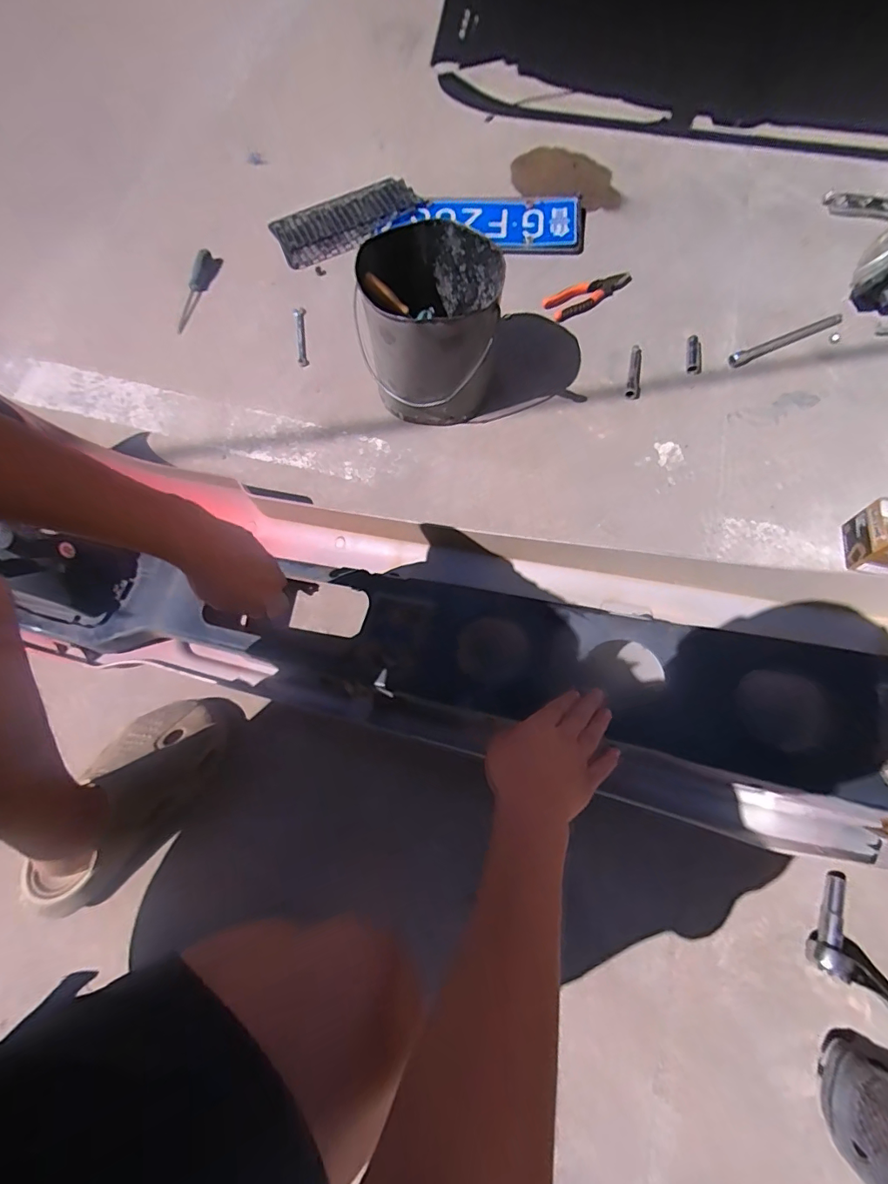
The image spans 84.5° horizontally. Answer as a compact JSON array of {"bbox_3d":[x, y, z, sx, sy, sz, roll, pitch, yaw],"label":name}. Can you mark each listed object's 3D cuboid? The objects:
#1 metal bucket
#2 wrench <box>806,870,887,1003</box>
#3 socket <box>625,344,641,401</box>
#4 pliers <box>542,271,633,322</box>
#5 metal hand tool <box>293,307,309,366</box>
[{"bbox_3d":[-0.021,-0.444,0.833,0.217,0.220,0.225,-1,68,3],"label":"metal bucket"},{"bbox_3d":[0.517,0.435,0.554,0.185,0.040,0.100,37,75,16],"label":"wrench"},{"bbox_3d":[0.361,-0.411,0.917,0.027,0.015,0.115,12,70,8],"label":"socket"},{"bbox_3d":[0.291,-0.605,0.990,0.178,0.017,0.066,-28,70,-8],"label":"pliers"},{"bbox_3d":[-0.289,-0.521,0.991,0.022,0.024,0.148,-9,68,0],"label":"metal hand tool"}]

